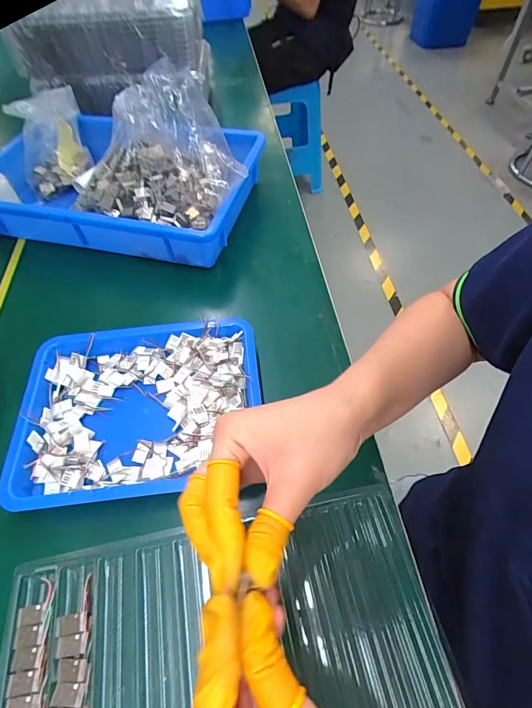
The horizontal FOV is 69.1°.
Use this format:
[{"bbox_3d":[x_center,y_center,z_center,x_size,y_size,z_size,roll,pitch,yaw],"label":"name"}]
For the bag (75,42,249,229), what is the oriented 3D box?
[{"bbox_3d":[-0.132,-0.254,0.491,0.204,0.162,0.126,7,55,7],"label":"bag"}]

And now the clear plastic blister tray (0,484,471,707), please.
[{"bbox_3d":[-0.029,0.198,0.263,0.295,0.029,0.163,-6,54,-10],"label":"clear plastic blister tray"}]

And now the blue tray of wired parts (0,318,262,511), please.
[{"bbox_3d":[-0.115,0.043,0.353,0.212,0.031,0.168,-4,53,-8],"label":"blue tray of wired parts"}]

